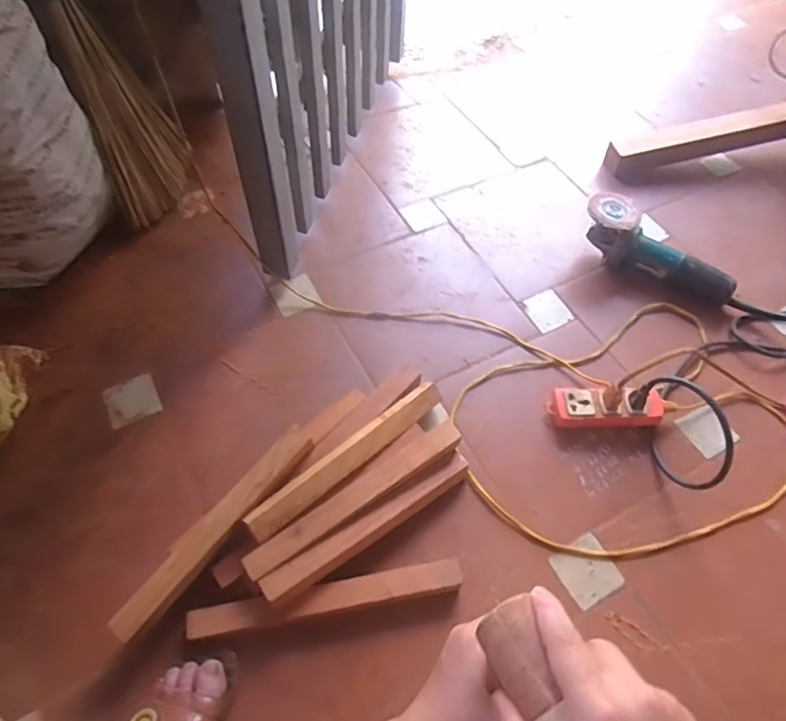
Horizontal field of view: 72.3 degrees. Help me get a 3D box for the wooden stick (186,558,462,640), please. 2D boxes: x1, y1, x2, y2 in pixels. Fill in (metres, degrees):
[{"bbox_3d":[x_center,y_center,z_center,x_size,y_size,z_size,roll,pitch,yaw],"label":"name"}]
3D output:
[{"bbox_3d":[-0.076,0.294,0.663,0.331,0.025,0.039,-9,57,-9],"label":"wooden stick"}]

